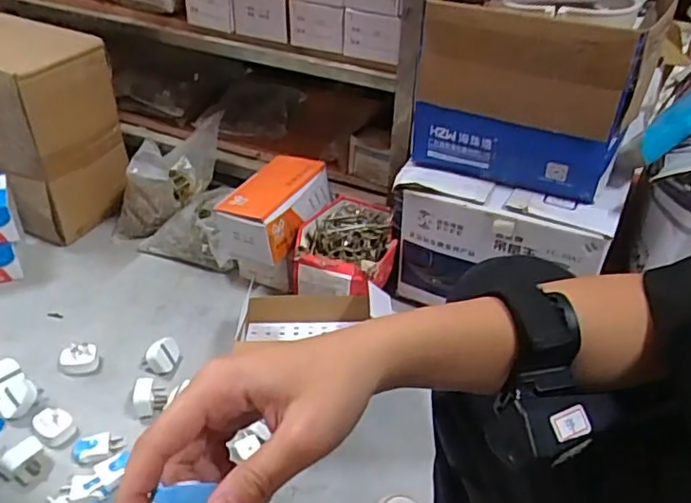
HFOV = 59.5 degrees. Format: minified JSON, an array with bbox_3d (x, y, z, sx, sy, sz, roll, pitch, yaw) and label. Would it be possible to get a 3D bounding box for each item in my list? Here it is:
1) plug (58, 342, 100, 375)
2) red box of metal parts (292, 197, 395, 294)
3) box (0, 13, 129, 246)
[{"bbox_3d":[-0.400,0.158,0.905,0.054,0.032,0.042,-16,41,-23],"label":"plug"},{"bbox_3d":[-0.002,-0.012,0.974,0.158,0.079,0.183,2,37,0],"label":"red box of metal parts"},{"bbox_3d":[-0.646,-0.246,1.147,0.392,0.363,0.215,19,40,20],"label":"box"}]

